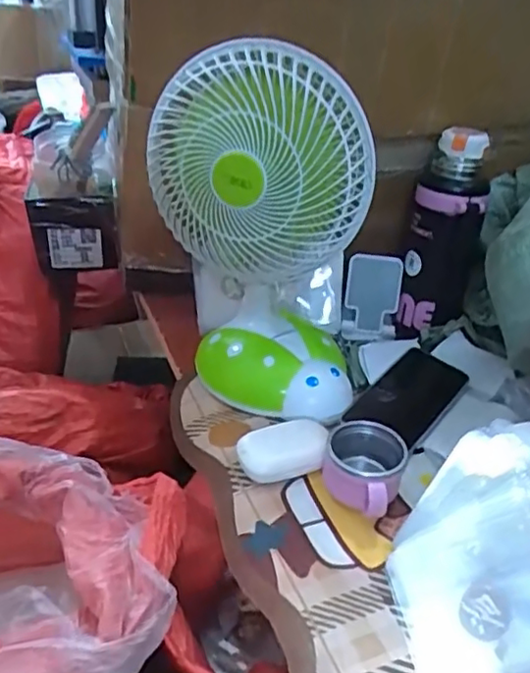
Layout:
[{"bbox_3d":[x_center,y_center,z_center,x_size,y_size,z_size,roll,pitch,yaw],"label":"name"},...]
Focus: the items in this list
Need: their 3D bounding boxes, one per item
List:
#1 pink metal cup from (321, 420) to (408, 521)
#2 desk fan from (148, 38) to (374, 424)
[{"bbox_3d":[0.084,0.121,0.556,0.065,0.056,0.083,10,33,8],"label":"pink metal cup"},{"bbox_3d":[0.010,-0.100,0.637,0.212,0.335,0.156,19,35,21],"label":"desk fan"}]

